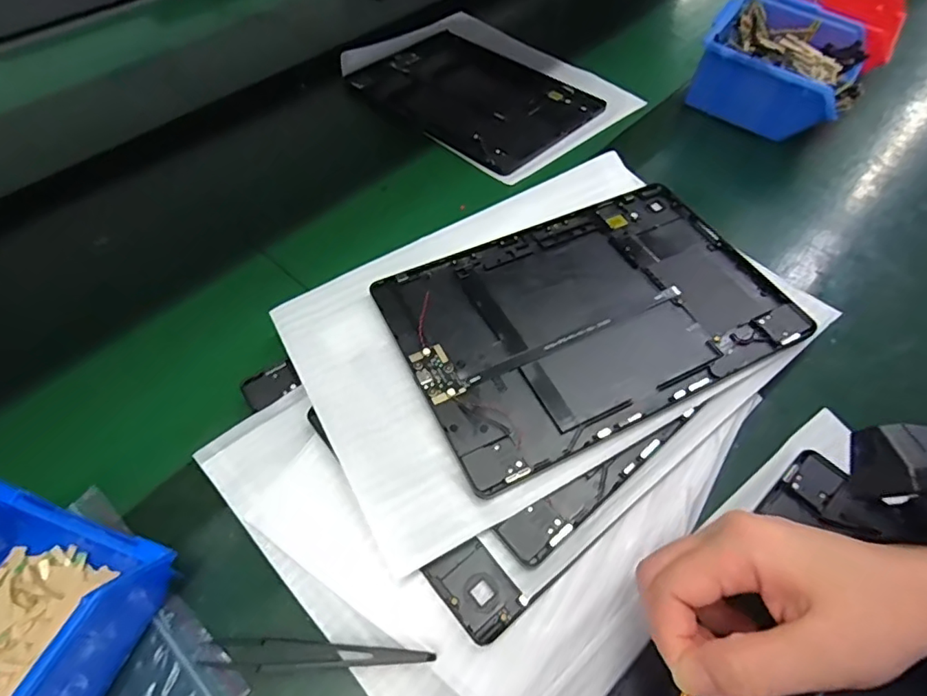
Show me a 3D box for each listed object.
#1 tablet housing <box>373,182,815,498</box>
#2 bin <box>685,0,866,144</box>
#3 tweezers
[{"bbox_3d":[0.081,-0.025,0.346,0.244,0.012,0.164,-23,56,-15],"label":"tablet housing"},{"bbox_3d":[0.304,-0.268,0.522,0.128,0.093,0.124,30,59,22],"label":"bin"},{"bbox_3d":[-0.071,0.146,0.250,0.112,0.014,0.013,2,53,3],"label":"tweezers"}]

